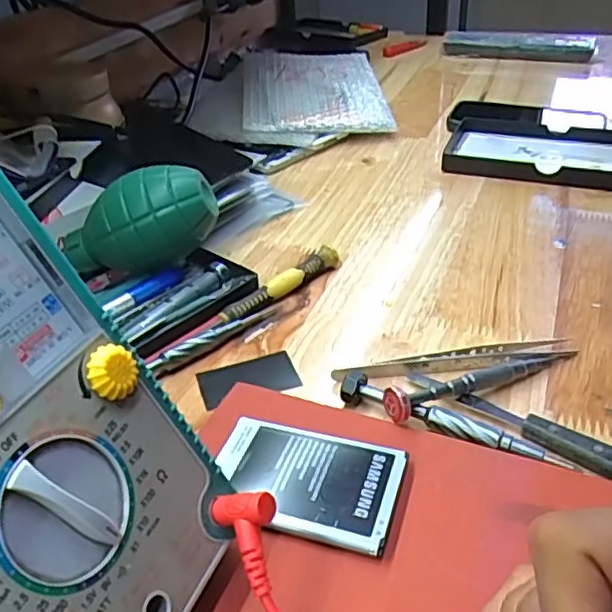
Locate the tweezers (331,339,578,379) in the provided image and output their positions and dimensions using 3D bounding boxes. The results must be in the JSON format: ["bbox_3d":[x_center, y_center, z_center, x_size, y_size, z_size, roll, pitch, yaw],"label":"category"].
[{"bbox_3d":[0.081,0.028,0.339,0.132,0.008,0.013,-5,35,-7],"label":"tweezers"}]

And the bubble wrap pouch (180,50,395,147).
[{"bbox_3d":[-0.019,-0.225,0.680,0.198,0.036,0.251,-3,35,-5],"label":"bubble wrap pouch"}]

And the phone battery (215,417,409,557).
[{"bbox_3d":[-0.001,0.072,0.268,0.079,0.007,0.051,13,37,18],"label":"phone battery"}]

